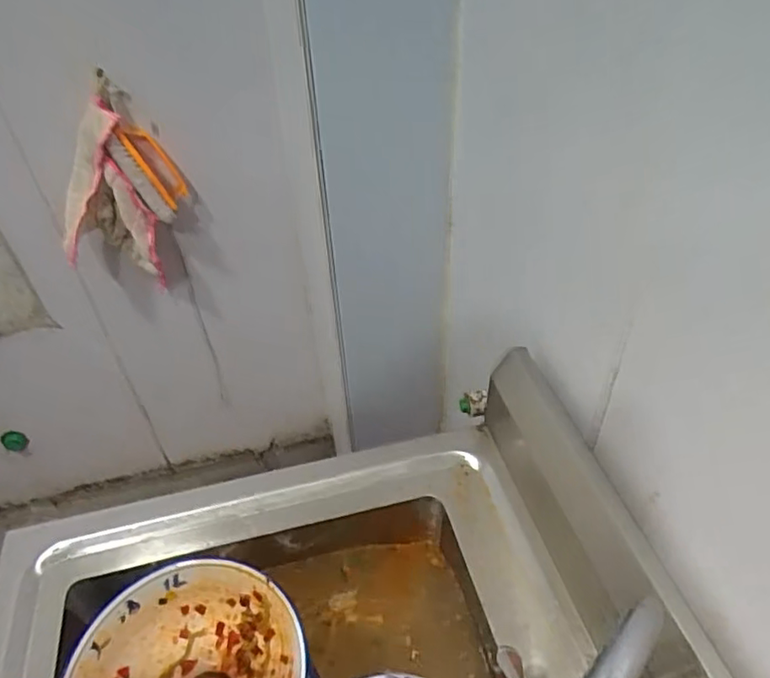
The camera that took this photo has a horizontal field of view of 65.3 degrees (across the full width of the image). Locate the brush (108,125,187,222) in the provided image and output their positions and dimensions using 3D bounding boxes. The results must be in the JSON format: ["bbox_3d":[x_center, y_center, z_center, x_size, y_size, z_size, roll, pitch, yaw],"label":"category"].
[{"bbox_3d":[-0.357,-0.255,0.920,0.039,0.146,0.066,-6,37,33],"label":"brush"}]

